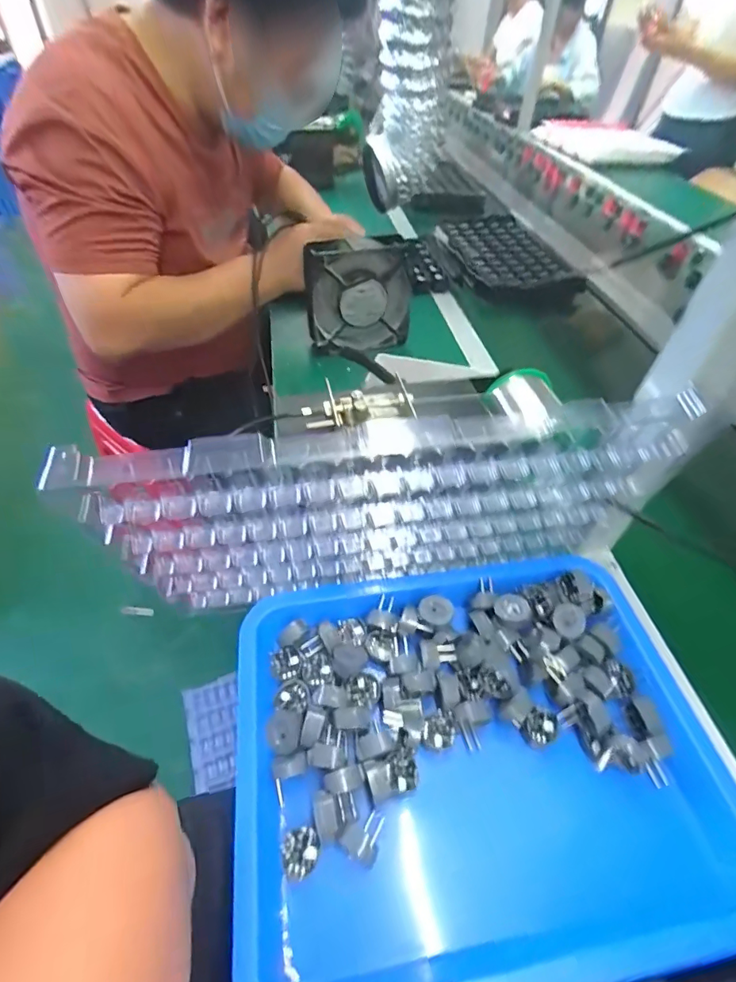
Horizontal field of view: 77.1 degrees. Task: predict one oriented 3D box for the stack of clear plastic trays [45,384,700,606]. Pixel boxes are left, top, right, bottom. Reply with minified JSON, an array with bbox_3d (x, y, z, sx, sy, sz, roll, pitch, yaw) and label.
[{"bbox_3d":[0.018,0.018,0.332,0.394,0.193,0.061,-7,48,-11],"label":"stack of clear plastic trays"}]

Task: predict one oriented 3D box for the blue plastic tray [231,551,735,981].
[{"bbox_3d":[0.075,0.181,0.341,0.337,0.041,0.266,-4,47,-8],"label":"blue plastic tray"}]

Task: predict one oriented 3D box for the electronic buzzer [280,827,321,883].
[{"bbox_3d":[-0.044,0.237,0.302,0.025,0.012,0.026,2,47,-2],"label":"electronic buzzer"}]

